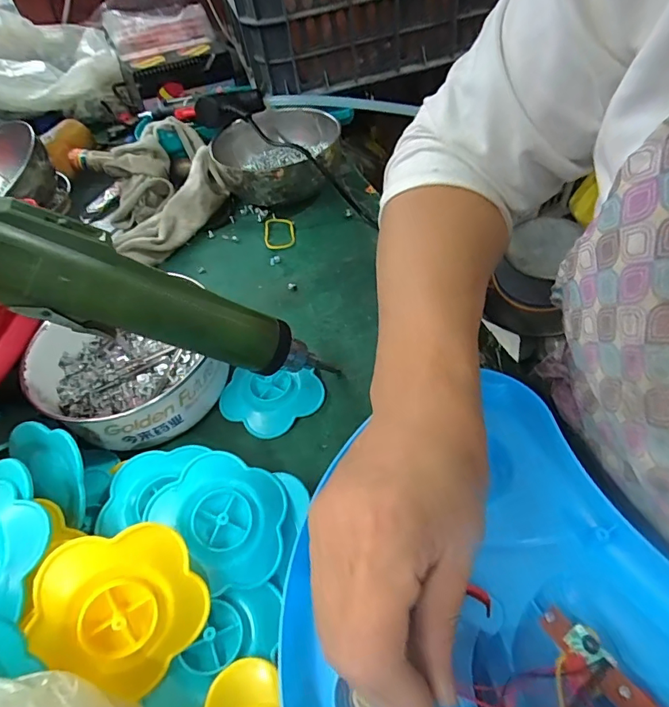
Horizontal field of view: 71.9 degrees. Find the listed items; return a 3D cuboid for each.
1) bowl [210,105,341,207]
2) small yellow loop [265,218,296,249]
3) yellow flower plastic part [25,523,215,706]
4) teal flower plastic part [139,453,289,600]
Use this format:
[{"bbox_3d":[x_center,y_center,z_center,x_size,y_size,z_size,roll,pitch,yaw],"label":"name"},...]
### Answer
[{"bbox_3d":[-0.065,-0.218,0.537,0.140,0.071,0.139,3,50,10],"label":"bowl"},{"bbox_3d":[-0.060,-0.134,0.513,0.033,0.006,0.061,-3,52,-4],"label":"small yellow loop"},{"bbox_3d":[-0.103,0.124,0.227,0.070,0.018,0.072,-16,86,-28],"label":"yellow flower plastic part"},{"bbox_3d":[-0.065,0.097,0.273,0.074,0.014,0.068,29,57,-9],"label":"teal flower plastic part"}]

